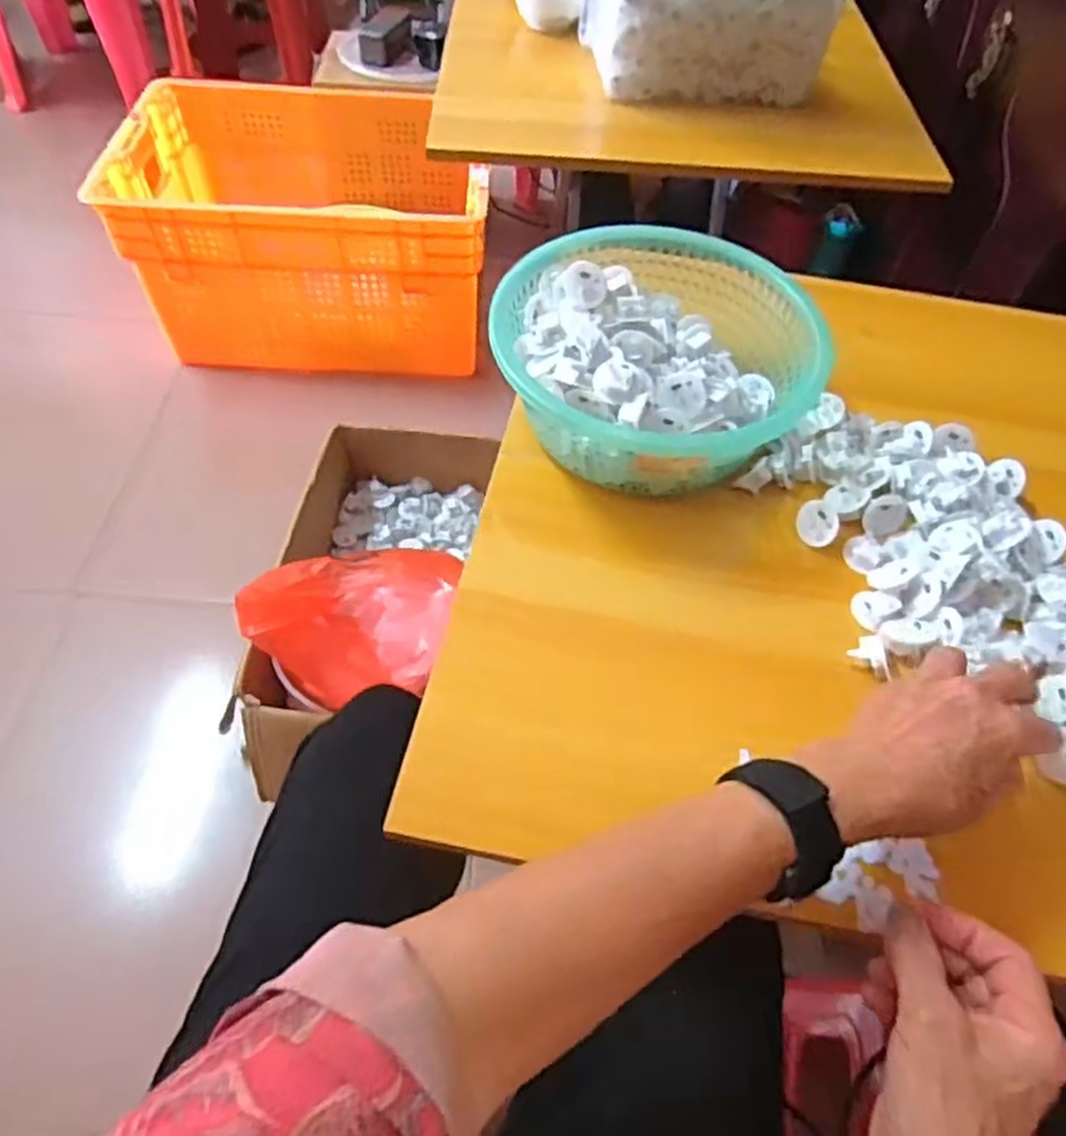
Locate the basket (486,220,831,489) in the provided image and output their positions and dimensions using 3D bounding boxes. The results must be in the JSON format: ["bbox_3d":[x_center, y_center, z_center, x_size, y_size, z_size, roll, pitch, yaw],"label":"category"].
[{"bbox_3d":[0.088,-0.156,0.601,0.225,0.104,0.223,1,54,-2],"label":"basket"}]

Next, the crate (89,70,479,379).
[{"bbox_3d":[-0.367,-0.611,1.379,0.576,0.264,0.420,2,54,-1],"label":"crate"}]

